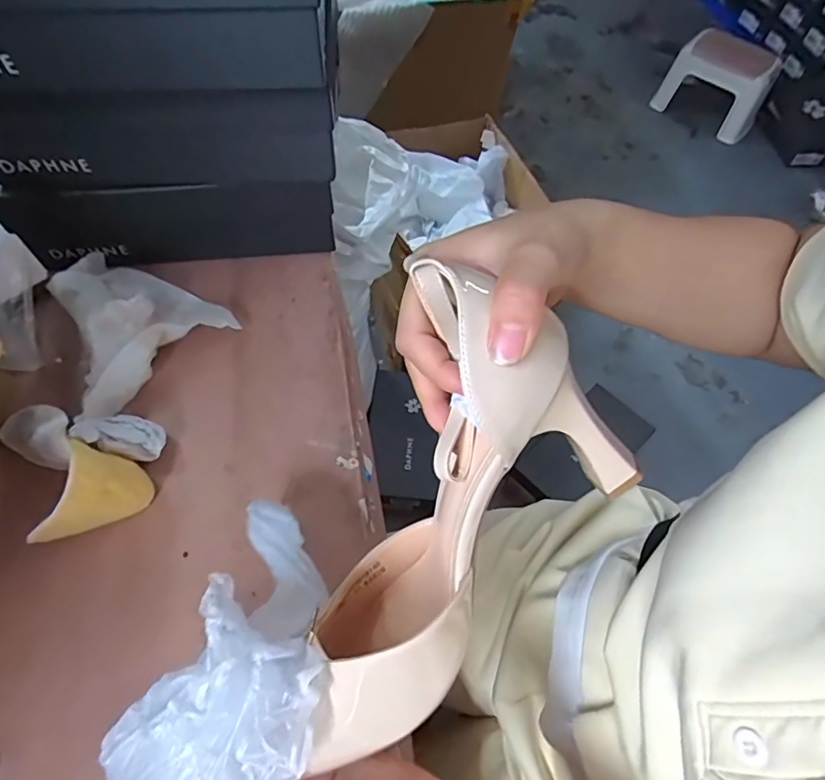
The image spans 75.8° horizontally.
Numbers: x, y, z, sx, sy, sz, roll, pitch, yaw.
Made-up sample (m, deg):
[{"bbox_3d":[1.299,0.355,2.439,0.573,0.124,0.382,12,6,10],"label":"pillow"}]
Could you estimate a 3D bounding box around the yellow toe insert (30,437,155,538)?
[{"bbox_3d":[-0.238,0.082,0.394,0.050,0.070,0.078,21,61,8],"label":"yellow toe insert"}]

